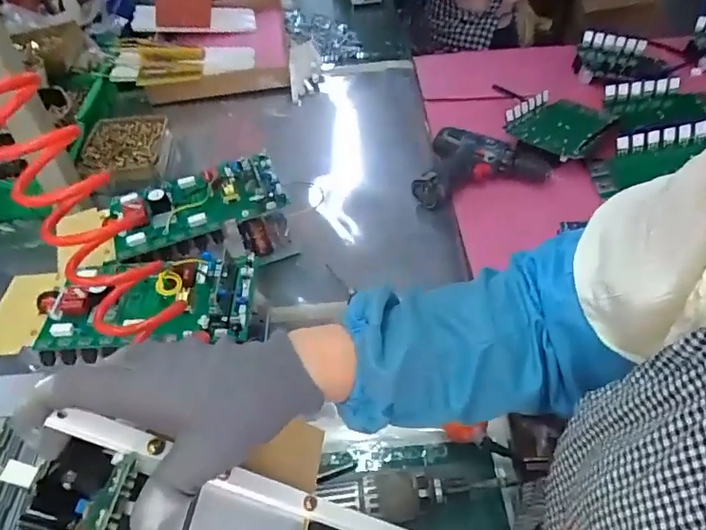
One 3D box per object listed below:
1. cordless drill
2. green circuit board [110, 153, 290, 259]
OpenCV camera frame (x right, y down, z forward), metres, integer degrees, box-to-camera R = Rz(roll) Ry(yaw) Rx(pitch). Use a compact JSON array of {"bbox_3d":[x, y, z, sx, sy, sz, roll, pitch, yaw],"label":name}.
[{"bbox_3d":[0.207,-0.137,0.834,0.193,0.060,0.172,14,48,16],"label":"cordless drill"},{"bbox_3d":[-0.210,-0.089,0.709,0.226,0.038,0.114,-17,47,-13],"label":"green circuit board"}]

